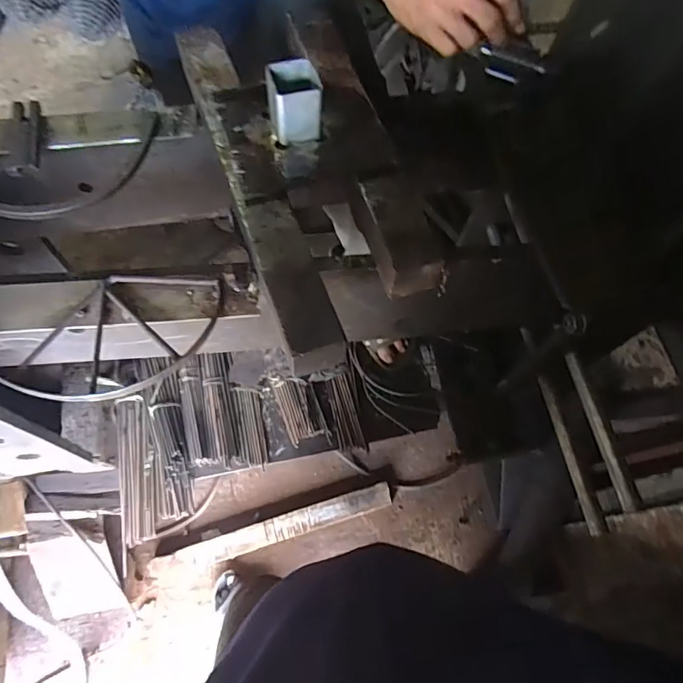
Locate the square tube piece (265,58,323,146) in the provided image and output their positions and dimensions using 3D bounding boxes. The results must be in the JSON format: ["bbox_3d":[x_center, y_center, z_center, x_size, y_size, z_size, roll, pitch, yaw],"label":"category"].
[{"bbox_3d":[-0.045,-0.231,0.469,0.050,0.052,0.055,-7,67,-5],"label":"square tube piece"}]

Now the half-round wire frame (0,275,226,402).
[{"bbox_3d":[-0.228,-0.007,0.434,0.234,0.015,0.123,1,66,-2],"label":"half-round wire frame"}]

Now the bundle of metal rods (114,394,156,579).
[{"bbox_3d":[-0.397,0.253,0.940,0.074,0.044,0.306,-11,67,-7],"label":"bundle of metal rods"}]

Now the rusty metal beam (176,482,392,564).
[{"bbox_3d":[-0.136,0.489,1.292,0.556,0.057,0.062,-16,68,-9],"label":"rusty metal beam"}]

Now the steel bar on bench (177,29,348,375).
[{"bbox_3d":[-0.084,-0.151,0.475,0.051,0.028,0.398,-18,68,-10],"label":"steel bar on bench"}]

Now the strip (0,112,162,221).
[{"bbox_3d":[-0.299,-0.181,0.516,0.231,0.031,0.106,-21,69,-11],"label":"strip"}]

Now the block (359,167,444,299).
[{"bbox_3d":[0.057,-0.108,0.479,0.064,0.049,0.126,-13,67,-8],"label":"block"}]

